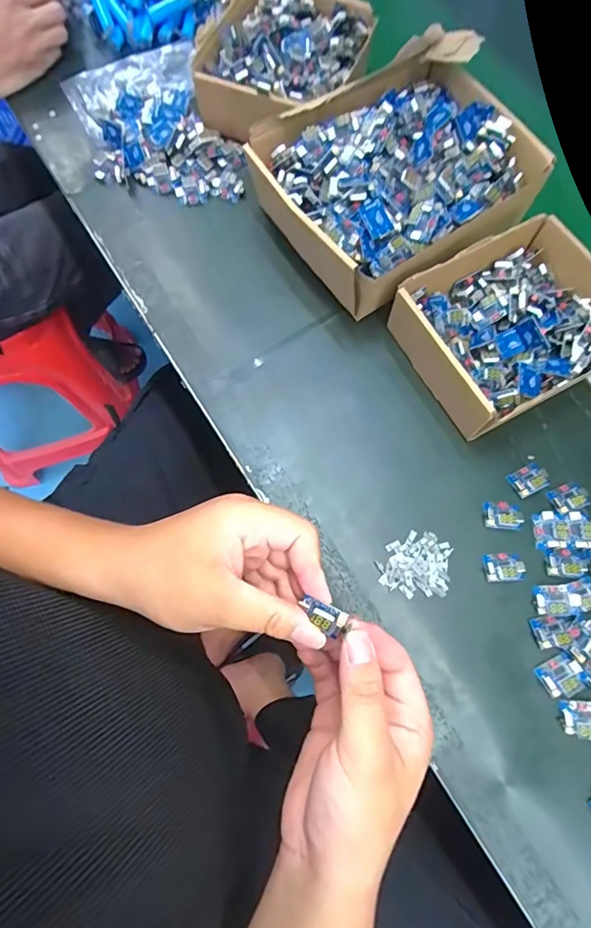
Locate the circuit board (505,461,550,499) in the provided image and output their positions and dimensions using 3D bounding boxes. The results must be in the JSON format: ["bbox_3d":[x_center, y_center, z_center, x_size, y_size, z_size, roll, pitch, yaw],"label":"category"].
[{"bbox_3d":[0.195,0.013,0.383,0.031,0.008,0.023,-27,75,-7],"label":"circuit board"}]

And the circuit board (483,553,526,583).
[{"bbox_3d":[0.164,0.080,0.359,0.030,0.011,0.021,-5,74,-1],"label":"circuit board"}]

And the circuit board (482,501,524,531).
[{"bbox_3d":[0.169,0.041,0.371,0.030,0.012,0.022,3,74,1],"label":"circuit board"}]

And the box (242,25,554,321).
[{"bbox_3d":[0.087,-0.256,0.422,0.235,0.081,0.195,-32,76,-10],"label":"box"}]

